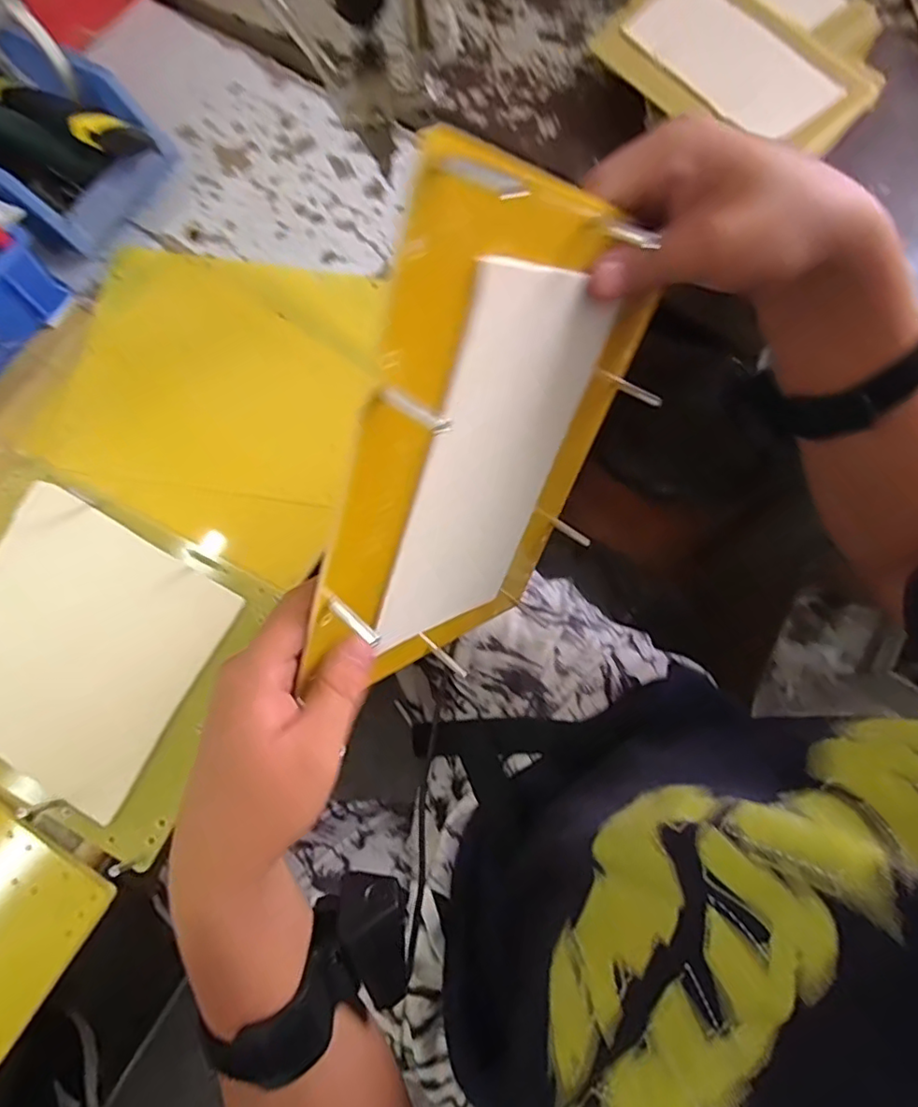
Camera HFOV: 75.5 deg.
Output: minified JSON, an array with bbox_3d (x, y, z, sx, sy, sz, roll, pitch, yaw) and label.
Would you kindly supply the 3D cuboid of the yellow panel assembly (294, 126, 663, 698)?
[{"bbox_3d":[0.015,-0.037,0.287,0.022,0.177,0.239,36,122,27],"label":"yellow panel assembly"}]

